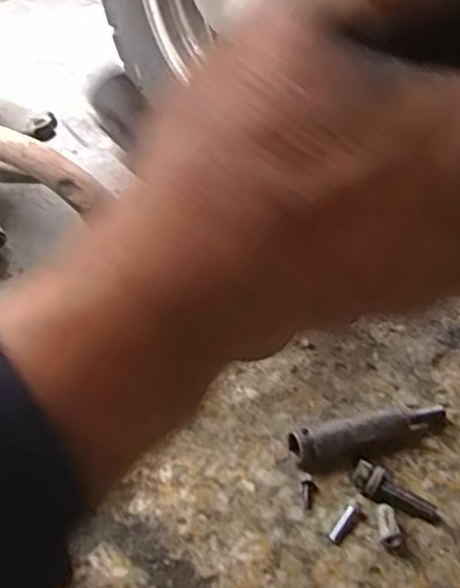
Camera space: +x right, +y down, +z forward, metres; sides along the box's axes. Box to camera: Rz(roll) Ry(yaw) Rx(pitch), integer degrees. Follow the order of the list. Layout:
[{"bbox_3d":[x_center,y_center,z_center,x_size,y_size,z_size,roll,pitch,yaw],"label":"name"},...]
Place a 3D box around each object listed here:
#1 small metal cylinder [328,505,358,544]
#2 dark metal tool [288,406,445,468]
[{"bbox_3d":[0.068,0.137,0.404,0.009,0.007,0.027,27,44,24],"label":"small metal cylinder"},{"bbox_3d":[0.098,0.090,0.454,0.117,0.026,0.020,-11,42,-20],"label":"dark metal tool"}]

